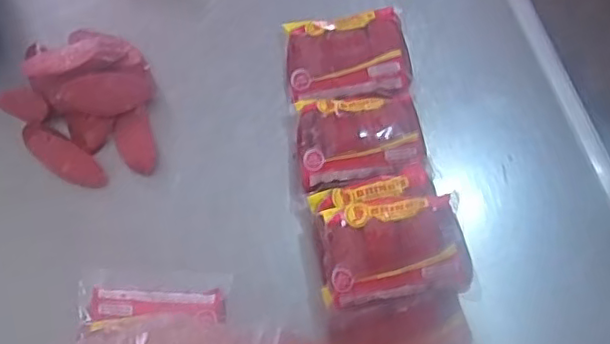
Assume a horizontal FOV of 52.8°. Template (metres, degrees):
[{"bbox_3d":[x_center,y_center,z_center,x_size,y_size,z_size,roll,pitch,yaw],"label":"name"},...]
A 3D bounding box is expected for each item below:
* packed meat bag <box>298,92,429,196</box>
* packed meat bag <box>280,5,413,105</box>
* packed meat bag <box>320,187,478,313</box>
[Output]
[{"bbox_3d":[0.056,-0.036,0.660,0.131,0.049,0.094,-9,73,-5],"label":"packed meat bag"},{"bbox_3d":[0.048,-0.126,0.690,0.138,0.052,0.106,-8,73,-5],"label":"packed meat bag"},{"bbox_3d":[0.086,0.072,0.576,0.131,0.036,0.091,-7,73,-5],"label":"packed meat bag"}]

